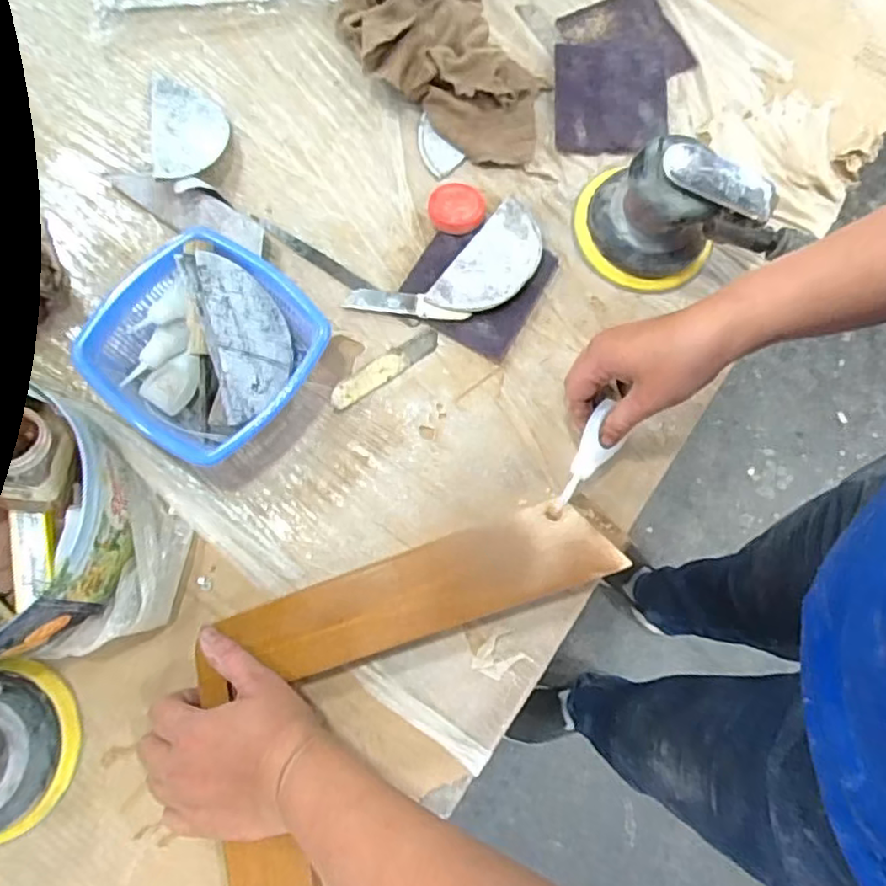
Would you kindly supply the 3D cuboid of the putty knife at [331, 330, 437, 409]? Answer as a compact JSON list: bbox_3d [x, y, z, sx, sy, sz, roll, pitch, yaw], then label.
[{"bbox_3d":[-0.046,-0.059,0.514,0.097,0.004,0.020,-31,79,-7],"label":"putty knife"}]

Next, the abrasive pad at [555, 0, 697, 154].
[{"bbox_3d":[0.161,-0.340,0.580,0.119,0.011,0.172,1,77,-1],"label":"abrasive pad"}]

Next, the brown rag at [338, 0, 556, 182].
[{"bbox_3d":[0.007,-0.338,0.549,0.142,0.059,0.225,-32,79,-8],"label":"brown rag"}]

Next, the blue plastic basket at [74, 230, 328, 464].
[{"bbox_3d":[-0.177,-0.071,0.482,0.149,0.063,0.152,37,79,7],"label":"blue plastic basket"}]

